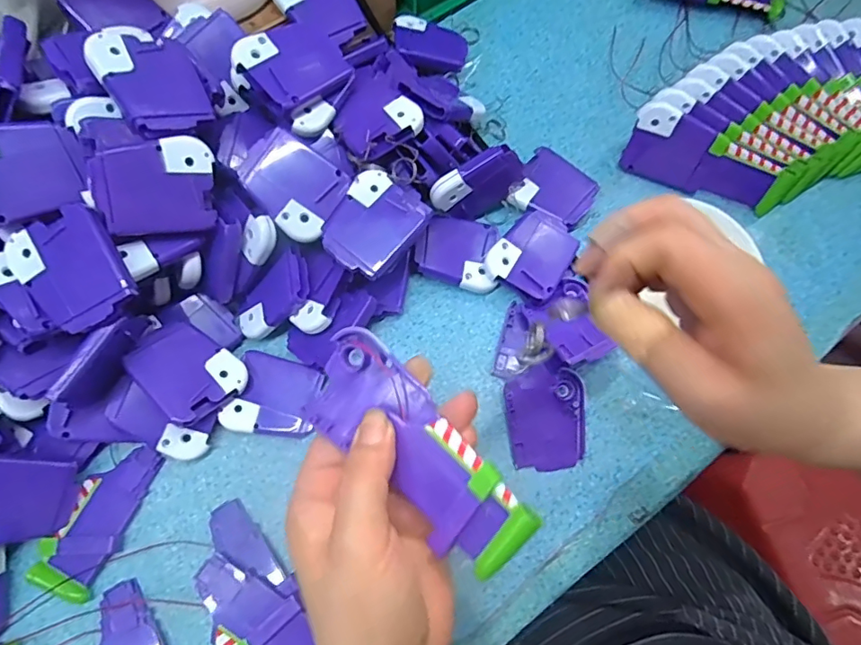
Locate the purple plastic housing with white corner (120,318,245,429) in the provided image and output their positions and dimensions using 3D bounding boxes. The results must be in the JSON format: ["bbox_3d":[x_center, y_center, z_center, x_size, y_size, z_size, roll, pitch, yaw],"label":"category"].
[{"bbox_3d":[-0.150,0.029,0.320,0.051,0.009,0.061,-38,79,-27],"label":"purple plastic housing with white corner"}]

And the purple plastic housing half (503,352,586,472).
[{"bbox_3d":[0.077,0.061,0.340,0.052,0.010,0.069,-7,72,-4],"label":"purple plastic housing half"}]

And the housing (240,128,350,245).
[{"bbox_3d":[-0.087,-0.086,0.322,0.061,0.006,0.051,37,85,-9],"label":"housing"}]

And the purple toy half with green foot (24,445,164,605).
[{"bbox_3d":[-0.203,0.118,0.313,0.039,0.011,0.089,23,73,6],"label":"purple toy half with green foot"}]

